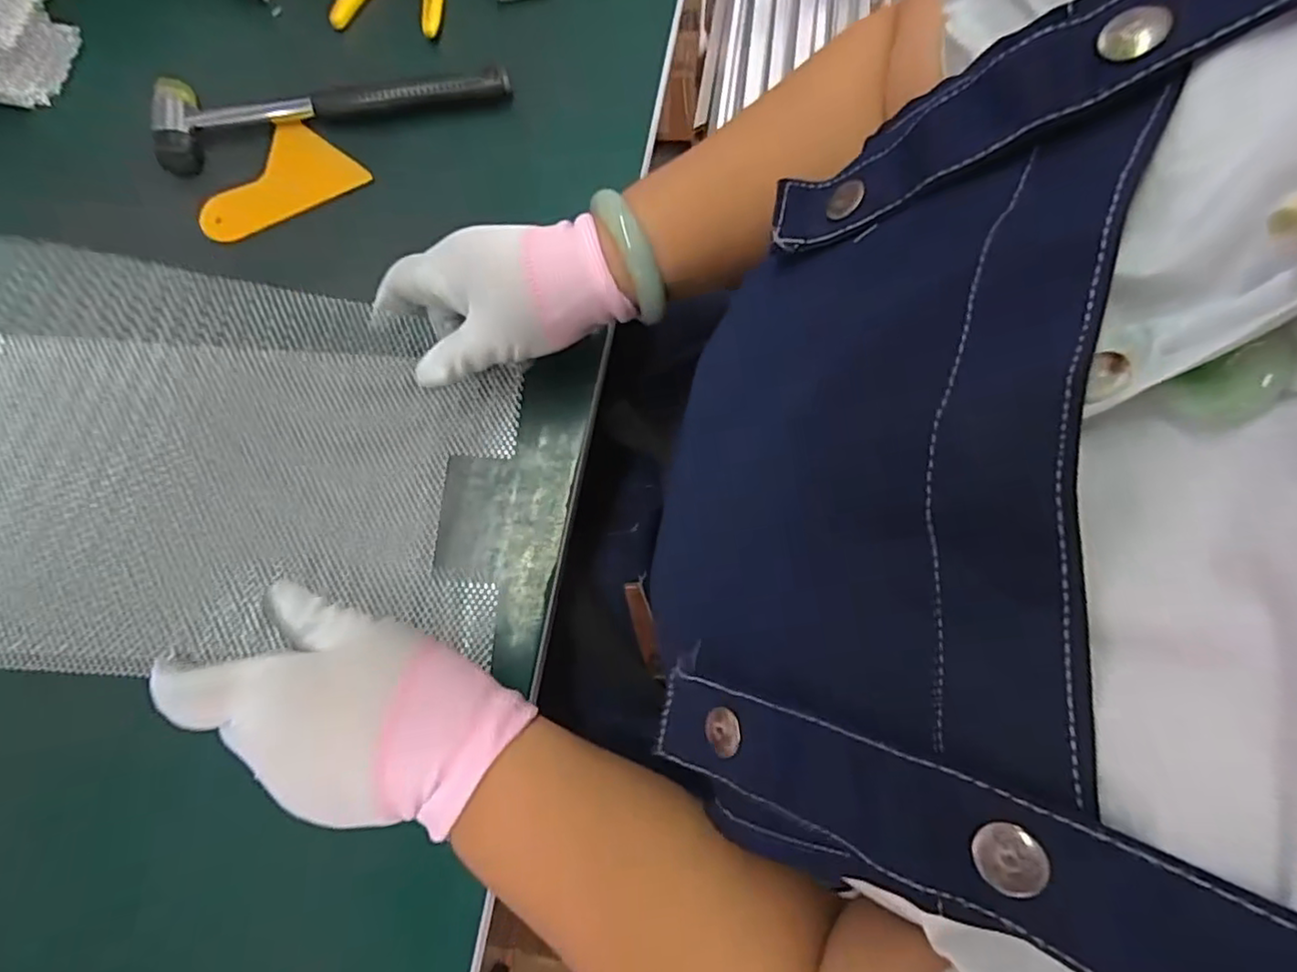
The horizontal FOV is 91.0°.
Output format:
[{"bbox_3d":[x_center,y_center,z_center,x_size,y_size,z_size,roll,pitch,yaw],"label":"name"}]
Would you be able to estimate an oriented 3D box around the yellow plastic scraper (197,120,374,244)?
[{"bbox_3d":[-0.254,-0.211,0.433,0.109,0.008,0.064,-26,77,-6],"label":"yellow plastic scraper"}]

